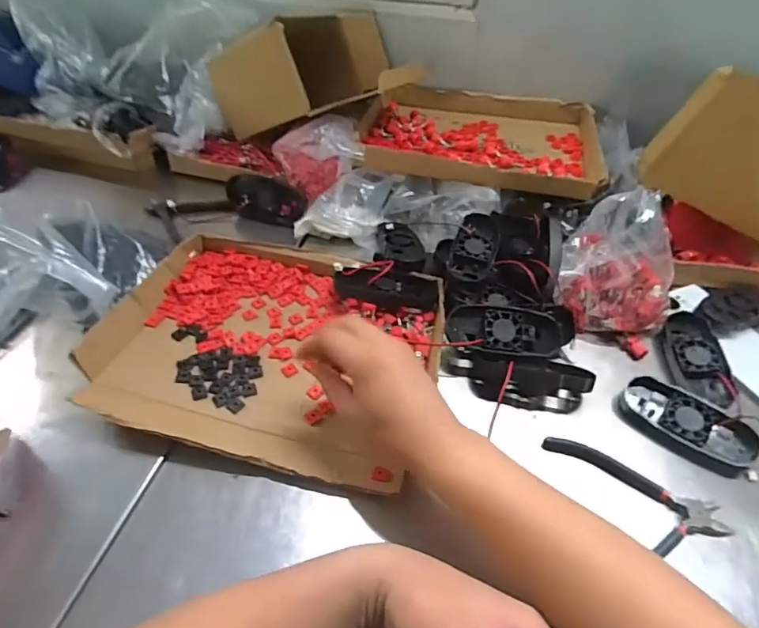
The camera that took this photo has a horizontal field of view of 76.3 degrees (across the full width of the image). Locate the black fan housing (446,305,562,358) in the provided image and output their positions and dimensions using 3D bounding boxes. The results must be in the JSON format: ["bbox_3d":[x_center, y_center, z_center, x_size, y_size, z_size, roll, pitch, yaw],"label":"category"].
[{"bbox_3d":[0.127,0.020,0.497,0.112,0.029,0.050,2,72,8],"label":"black fan housing"}]

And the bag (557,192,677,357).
[{"bbox_3d":[0.257,-0.045,0.517,0.121,0.144,0.092,21,49,18],"label":"bag"}]

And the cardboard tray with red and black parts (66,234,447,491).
[{"bbox_3d":[-0.107,0.021,0.502,0.322,0.035,0.260,11,47,9],"label":"cardboard tray with red and black parts"}]

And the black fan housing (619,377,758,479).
[{"bbox_3d":[0.284,0.105,0.449,0.111,0.025,0.058,29,52,24],"label":"black fan housing"}]

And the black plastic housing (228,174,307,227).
[{"bbox_3d":[-0.156,-0.158,0.673,0.111,0.051,0.039,13,47,10],"label":"black plastic housing"}]

